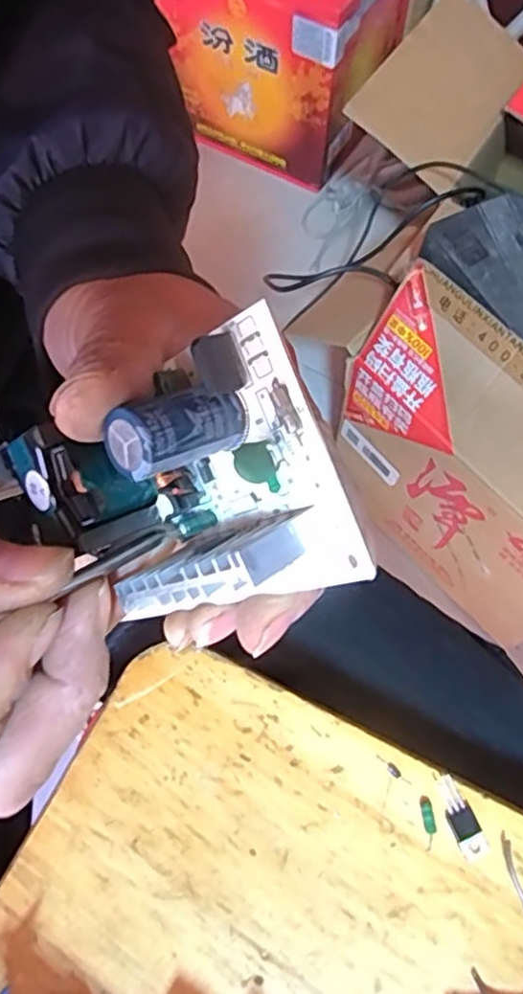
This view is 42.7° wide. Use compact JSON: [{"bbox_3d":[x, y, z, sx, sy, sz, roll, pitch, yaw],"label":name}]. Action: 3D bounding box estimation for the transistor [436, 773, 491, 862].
[{"bbox_3d":[0.074,0.119,0.250,0.010,0.004,0.028,-21,68,-9],"label":"transistor"}]

